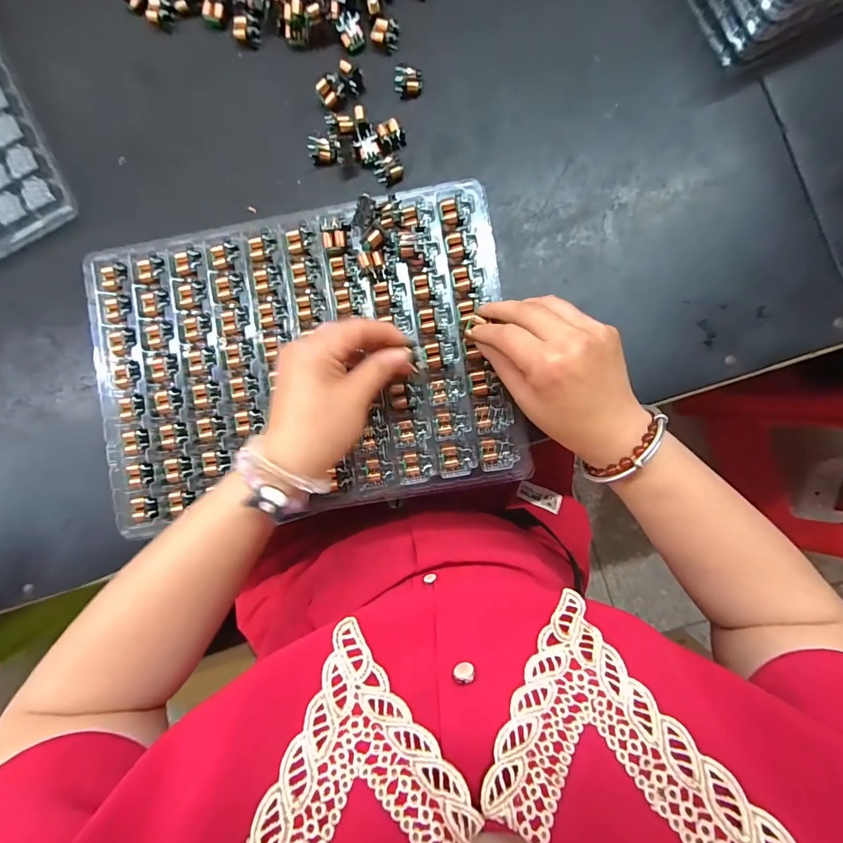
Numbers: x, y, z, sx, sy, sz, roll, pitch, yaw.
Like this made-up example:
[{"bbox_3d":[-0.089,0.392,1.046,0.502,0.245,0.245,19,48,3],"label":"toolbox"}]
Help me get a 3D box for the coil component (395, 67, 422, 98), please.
[{"bbox_3d":[-0.011,-0.293,0.351,0.022,0.016,0.018,2,85,4],"label":"coil component"}]

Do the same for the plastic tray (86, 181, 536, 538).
[{"bbox_3d":[-0.096,-0.052,0.325,0.331,0.036,0.238,-8,85,3],"label":"plastic tray"}]

